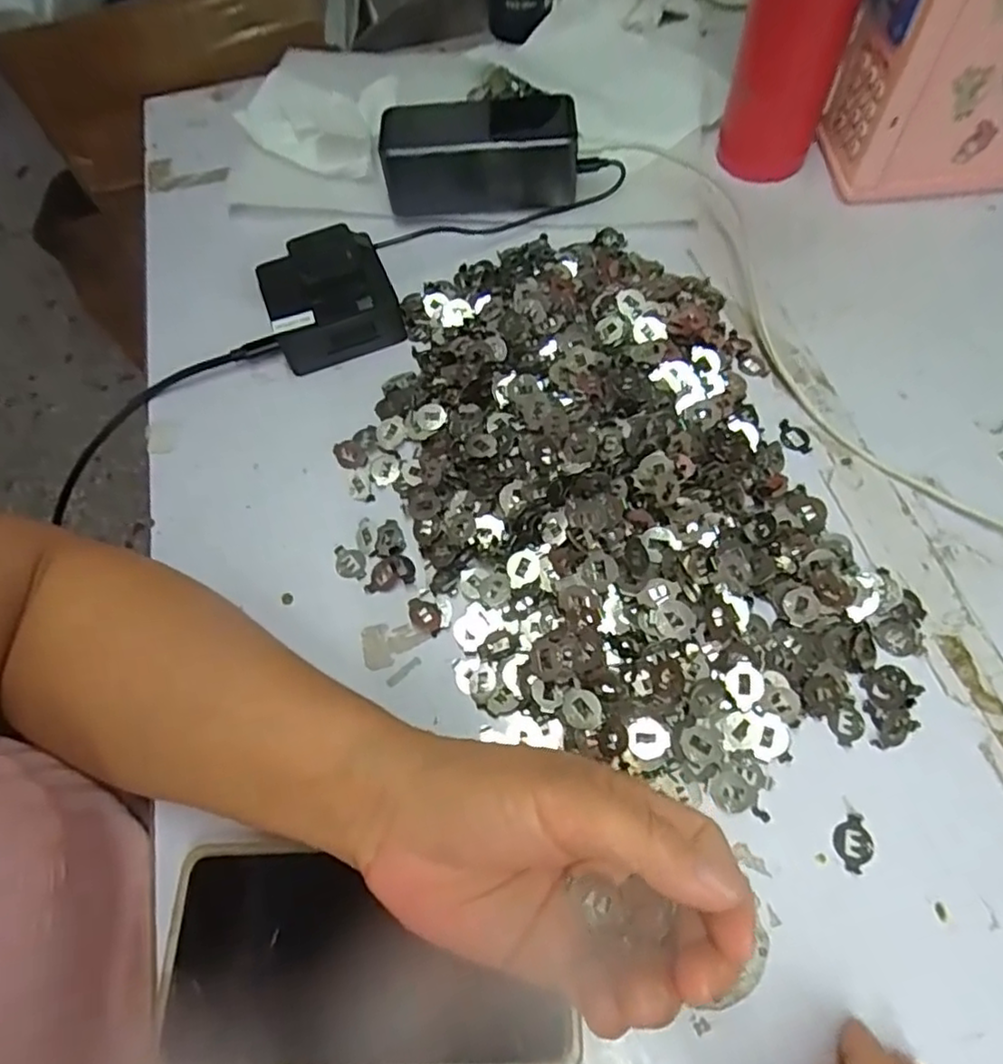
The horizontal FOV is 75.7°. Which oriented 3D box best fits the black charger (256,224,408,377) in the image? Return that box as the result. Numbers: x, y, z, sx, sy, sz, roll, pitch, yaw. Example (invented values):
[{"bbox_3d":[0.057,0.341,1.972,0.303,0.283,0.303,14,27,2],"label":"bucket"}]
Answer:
[{"bbox_3d":[-0.110,-0.149,0.407,0.075,0.039,0.076,-22,64,-8],"label":"black charger"}]

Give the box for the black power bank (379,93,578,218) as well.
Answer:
[{"bbox_3d":[-0.013,-0.260,0.448,0.127,0.051,0.062,1,63,4],"label":"black power bank"}]

